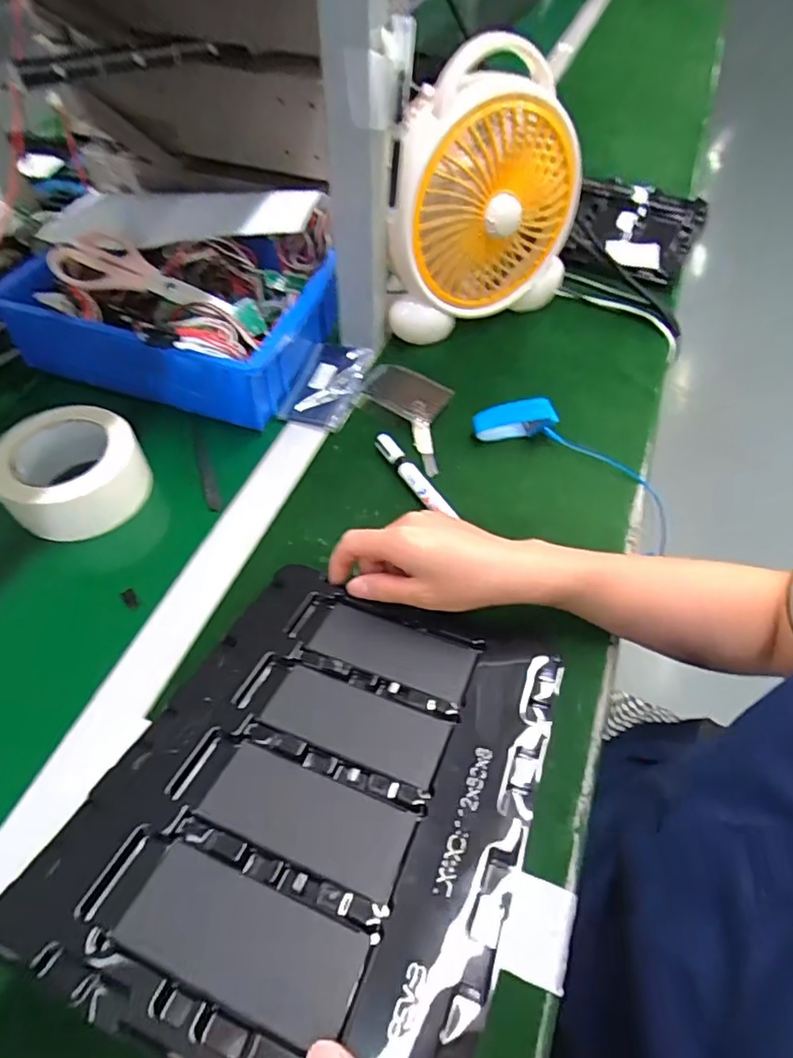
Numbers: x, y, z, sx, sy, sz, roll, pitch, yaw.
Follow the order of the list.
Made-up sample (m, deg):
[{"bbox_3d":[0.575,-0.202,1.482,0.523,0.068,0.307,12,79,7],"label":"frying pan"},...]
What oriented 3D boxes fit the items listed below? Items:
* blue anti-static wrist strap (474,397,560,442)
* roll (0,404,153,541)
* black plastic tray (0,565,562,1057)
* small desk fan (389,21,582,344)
[{"bbox_3d":[0.113,-0.103,0.562,0.078,0.044,0.017,2,54,0],"label":"blue anti-static wrist strap"},{"bbox_3d":[-0.278,-0.053,0.509,0.117,0.053,0.111,1,54,-1],"label":"roll"},{"bbox_3d":[-0.037,0.145,0.343,0.218,0.034,0.268,17,40,13],"label":"black plastic tray"},{"bbox_3d":[0.085,-0.332,0.604,0.218,0.254,0.081,-19,56,-15],"label":"small desk fan"}]

